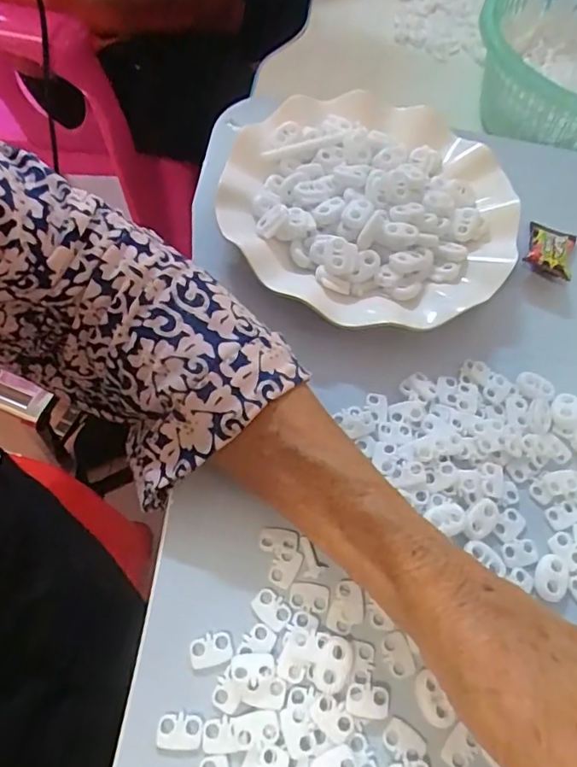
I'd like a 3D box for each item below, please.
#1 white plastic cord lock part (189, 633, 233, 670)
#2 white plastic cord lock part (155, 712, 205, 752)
[{"bbox_3d":[-0.033,0.115,0.233,0.018,0.004,0.013,-7,61,-11],"label":"white plastic cord lock part"},{"bbox_3d":[-0.044,0.140,0.218,0.018,0.004,0.013,7,59,-3],"label":"white plastic cord lock part"}]

